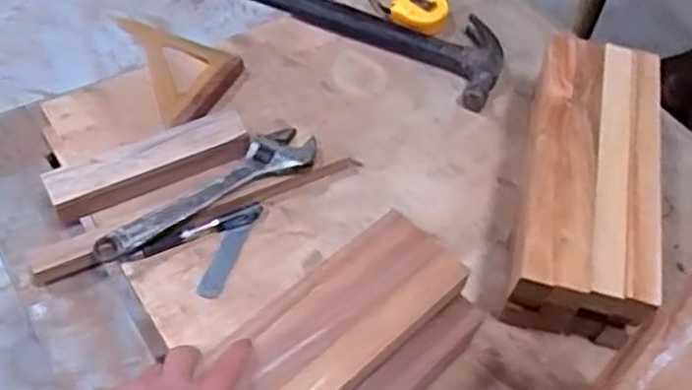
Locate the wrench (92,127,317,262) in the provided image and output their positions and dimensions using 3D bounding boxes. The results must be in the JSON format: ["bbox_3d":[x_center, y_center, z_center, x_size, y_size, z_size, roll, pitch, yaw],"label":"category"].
[{"bbox_3d":[-0.136,-0.008,0.723,0.236,0.010,0.049,-27,69,-22],"label":"wrench"}]

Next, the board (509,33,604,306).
[{"bbox_3d":[0.212,-0.039,0.728,0.061,0.044,0.319,14,52,5],"label":"board"}]

